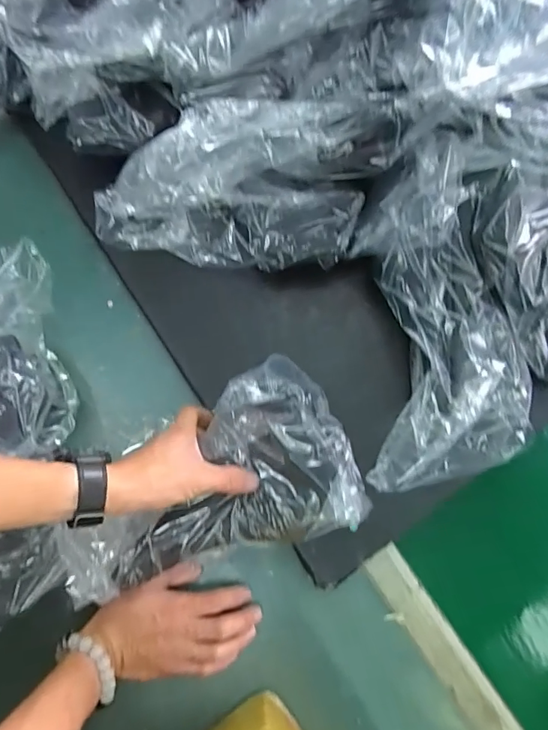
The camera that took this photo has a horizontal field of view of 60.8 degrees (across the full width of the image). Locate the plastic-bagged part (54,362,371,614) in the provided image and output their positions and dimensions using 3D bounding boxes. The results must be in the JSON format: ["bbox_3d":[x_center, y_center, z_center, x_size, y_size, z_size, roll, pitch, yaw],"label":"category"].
[{"bbox_3d":[-0.063,0.107,0.445,0.288,0.084,0.168,-16,78,-5],"label":"plastic-bagged part"}]

